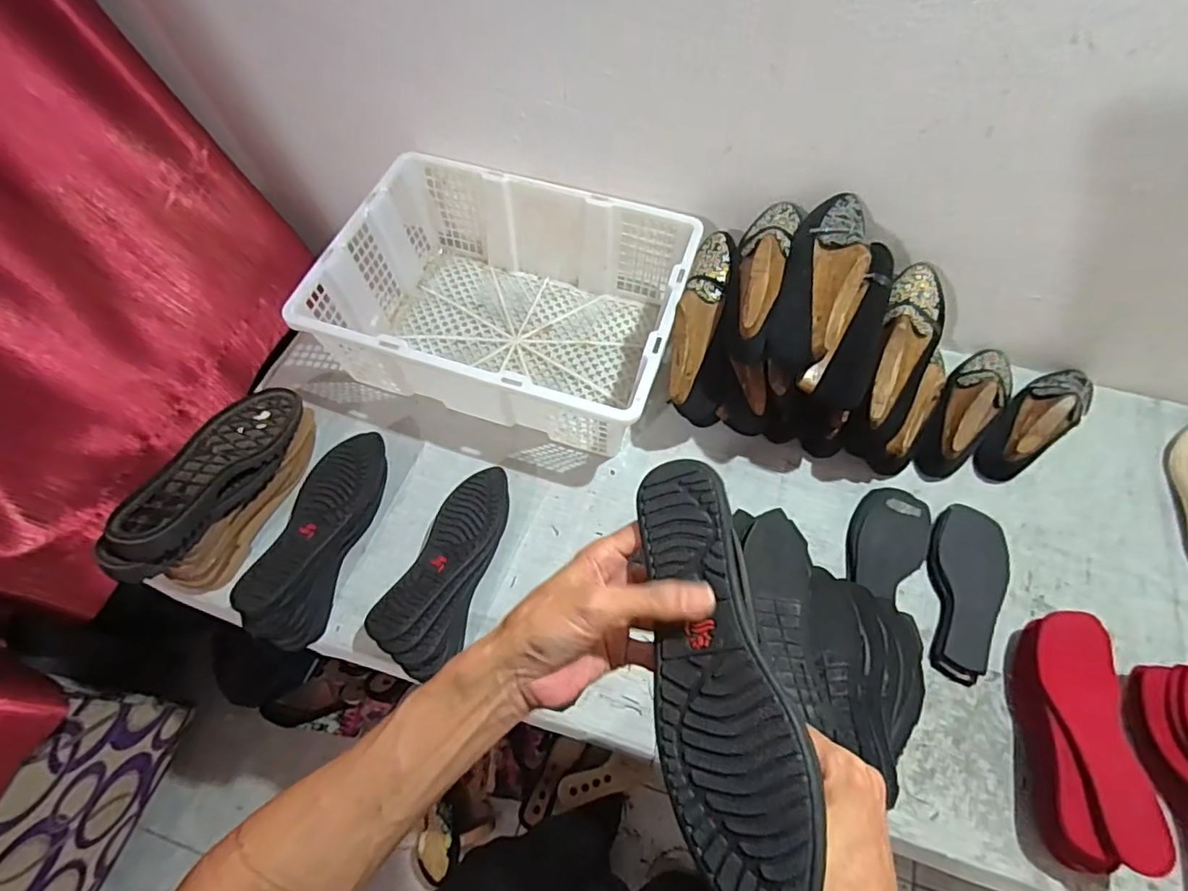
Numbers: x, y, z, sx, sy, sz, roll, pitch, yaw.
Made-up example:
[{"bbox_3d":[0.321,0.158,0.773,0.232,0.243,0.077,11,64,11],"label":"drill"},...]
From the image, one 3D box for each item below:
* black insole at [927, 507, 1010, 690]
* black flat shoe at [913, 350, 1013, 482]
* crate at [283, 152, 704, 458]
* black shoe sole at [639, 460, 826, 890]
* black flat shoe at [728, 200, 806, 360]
[{"bbox_3d":[0.459,0.177,0.720,0.083,0.026,0.218,18,63,10],"label":"black insole"},{"bbox_3d":[0.530,-0.057,0.816,0.078,0.075,0.238,34,67,17],"label":"black flat shoe"},{"bbox_3d":[-0.119,-0.198,0.846,0.470,0.171,0.346,15,63,8],"label":"crate"},{"bbox_3d":[0.068,0.124,0.325,0.066,0.031,0.239,-5,61,-2],"label":"black shoe sole"},{"bbox_3d":[0.204,-0.215,0.717,0.063,0.083,0.239,17,63,9],"label":"black flat shoe"}]

